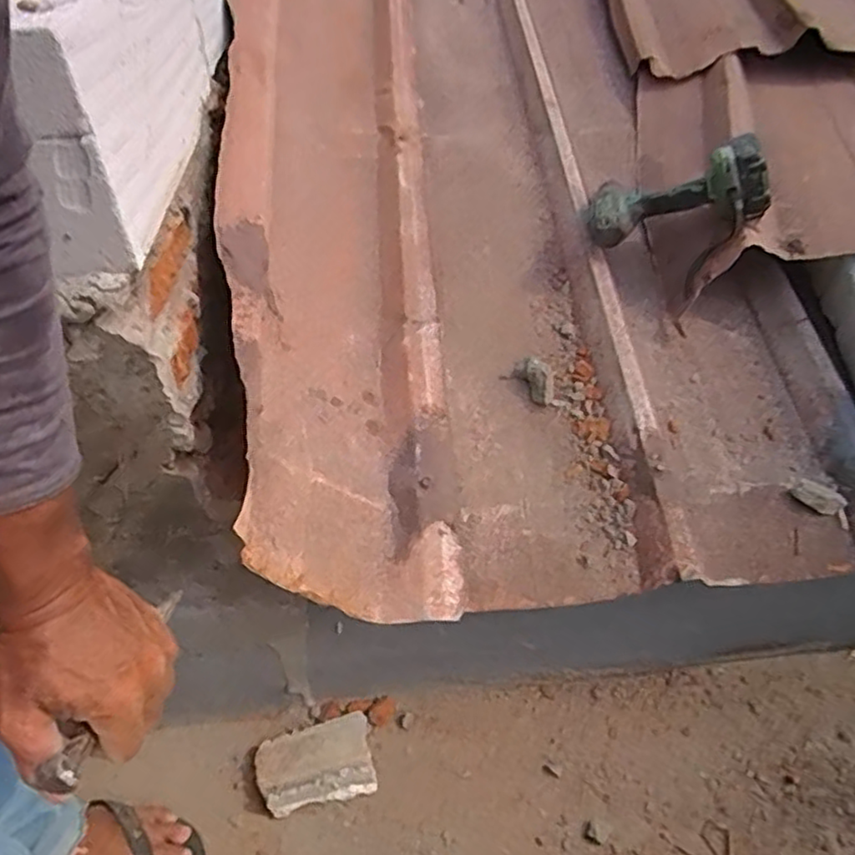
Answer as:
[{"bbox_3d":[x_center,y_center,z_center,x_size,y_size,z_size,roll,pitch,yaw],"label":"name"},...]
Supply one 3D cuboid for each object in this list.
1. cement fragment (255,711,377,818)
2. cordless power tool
[{"bbox_3d":[-0.132,0.394,0.785,0.128,0.048,0.085,-11,42,-12],"label":"cement fragment"},{"bbox_3d":[0.327,-0.291,0.890,0.223,0.103,0.123,-9,36,28],"label":"cordless power tool"}]

